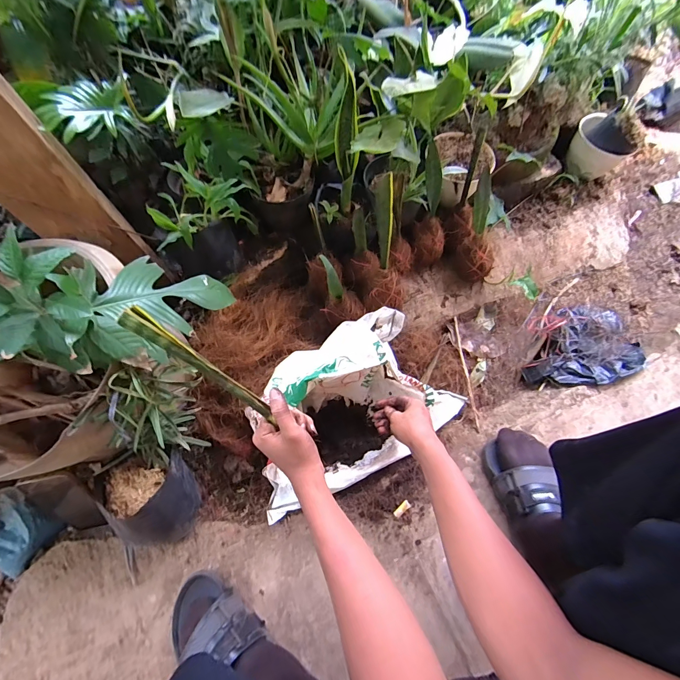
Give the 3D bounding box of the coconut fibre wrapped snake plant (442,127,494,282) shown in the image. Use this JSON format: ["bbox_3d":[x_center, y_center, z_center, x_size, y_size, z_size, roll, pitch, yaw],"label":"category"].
[{"bbox_3d":[0.283,-0.271,0.739,0.081,0.317,0.101,-16,38,-7],"label":"coconut fibre wrapped snake plant"}]

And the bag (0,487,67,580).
[{"bbox_3d":[-0.590,0.346,0.612,0.123,0.035,0.127,40,73,-4],"label":"bag"}]

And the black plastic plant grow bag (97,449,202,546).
[{"bbox_3d":[-0.318,0.269,0.581,0.128,0.114,0.136,-13,64,-4],"label":"black plastic plant grow bag"}]

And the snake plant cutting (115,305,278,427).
[{"bbox_3d":[-0.155,0.033,0.399,0.201,0.009,0.020,45,68,-28],"label":"snake plant cutting"}]

